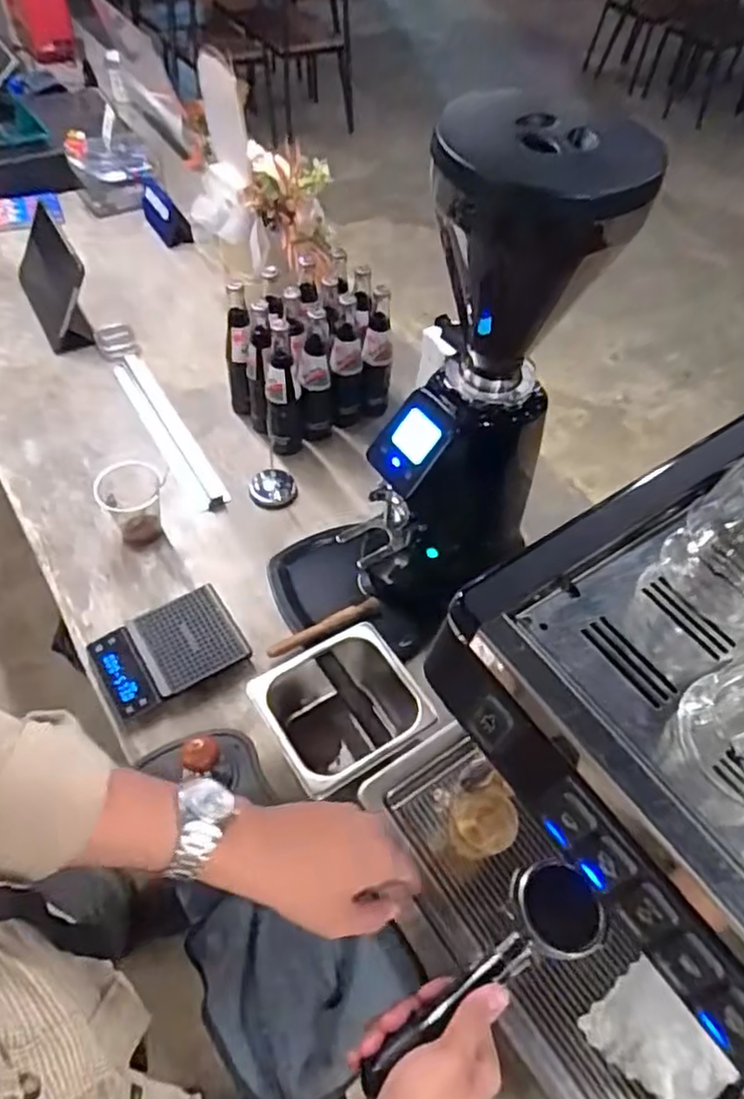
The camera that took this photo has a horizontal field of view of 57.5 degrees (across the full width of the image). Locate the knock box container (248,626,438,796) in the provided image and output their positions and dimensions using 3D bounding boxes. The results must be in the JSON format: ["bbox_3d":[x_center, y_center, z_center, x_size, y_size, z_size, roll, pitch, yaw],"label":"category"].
[{"bbox_3d":[-0.032,0.201,0.827,0.183,0.105,0.156,-25,57,-21],"label":"knock box container"}]

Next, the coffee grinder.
[{"bbox_3d":[0.040,-0.137,0.801,0.331,0.630,0.173,-17,55,-16],"label":"coffee grinder"}]

